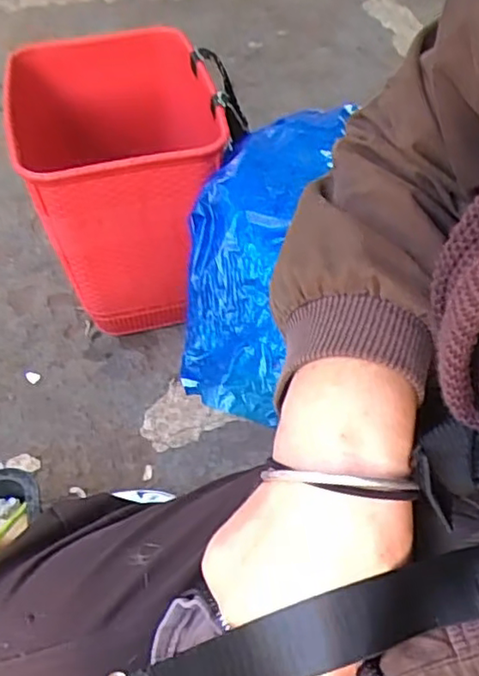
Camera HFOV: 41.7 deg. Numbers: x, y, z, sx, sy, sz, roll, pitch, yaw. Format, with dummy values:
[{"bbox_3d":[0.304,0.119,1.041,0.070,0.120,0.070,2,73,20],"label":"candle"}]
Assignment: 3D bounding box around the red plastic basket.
[{"bbox_3d":[-0.161,-0.236,0.968,0.288,0.314,0.331,-14,52,-12],"label":"red plastic basket"}]

